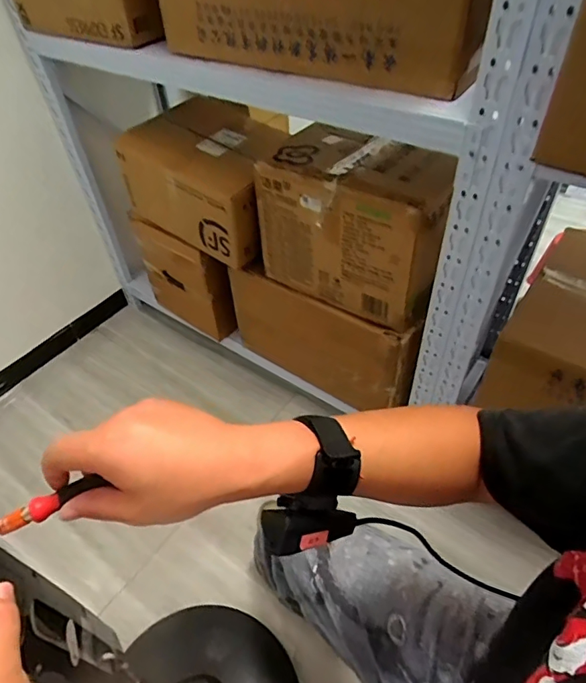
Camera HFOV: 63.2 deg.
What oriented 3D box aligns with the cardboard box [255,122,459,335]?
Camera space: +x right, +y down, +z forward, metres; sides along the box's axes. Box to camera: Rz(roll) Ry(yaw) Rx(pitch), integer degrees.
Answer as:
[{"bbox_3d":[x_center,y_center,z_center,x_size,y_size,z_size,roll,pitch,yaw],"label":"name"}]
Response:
[{"bbox_3d":[0.133,-0.246,1.023,0.382,0.287,0.216,30,55,28],"label":"cardboard box"}]

